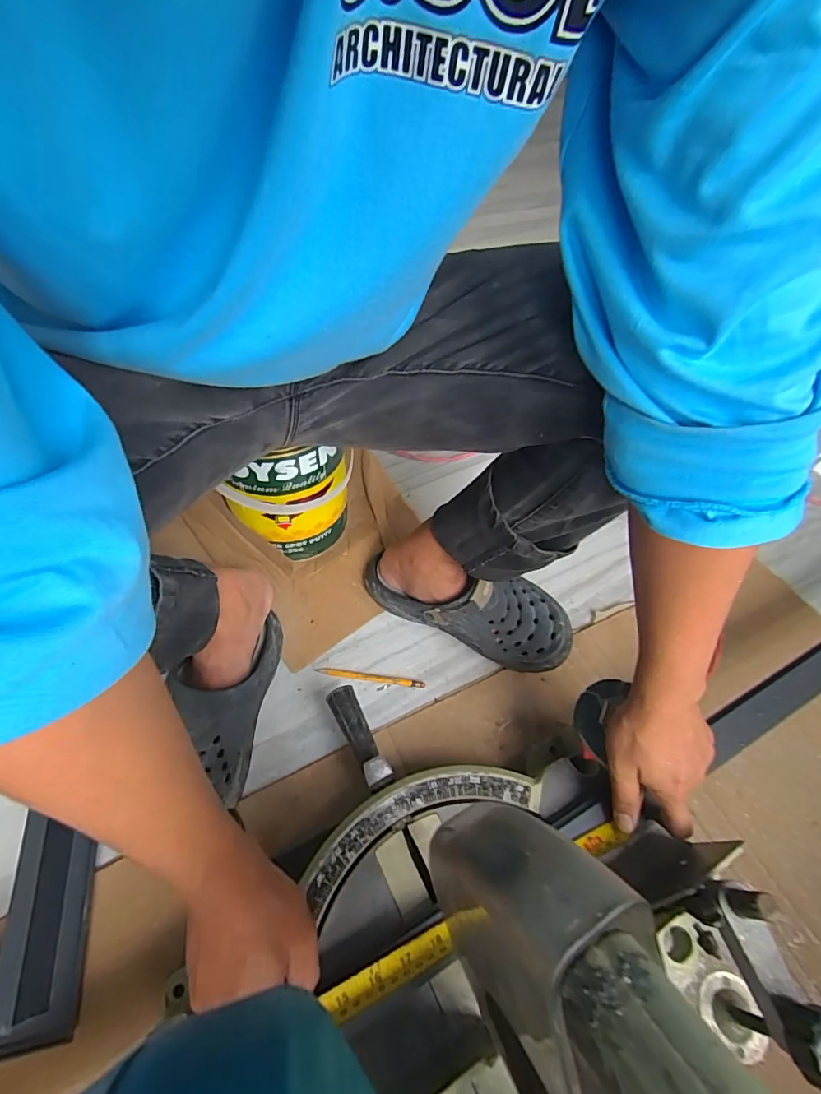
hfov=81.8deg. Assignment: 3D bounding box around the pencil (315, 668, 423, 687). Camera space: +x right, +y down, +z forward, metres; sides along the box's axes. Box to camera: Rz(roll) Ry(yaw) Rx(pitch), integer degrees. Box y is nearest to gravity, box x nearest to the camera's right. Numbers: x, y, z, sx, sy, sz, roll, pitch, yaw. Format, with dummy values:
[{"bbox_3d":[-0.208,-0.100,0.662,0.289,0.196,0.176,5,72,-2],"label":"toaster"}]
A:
[{"bbox_3d":[-0.049,0.160,0.581,0.132,0.004,0.010,8,56,1],"label":"pencil"}]

